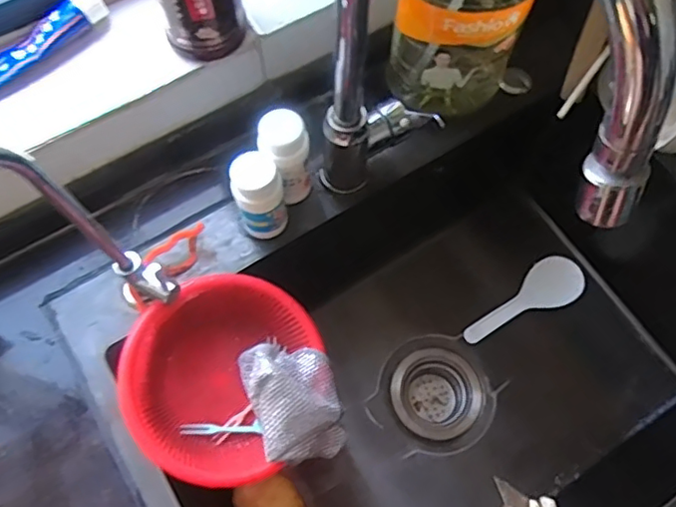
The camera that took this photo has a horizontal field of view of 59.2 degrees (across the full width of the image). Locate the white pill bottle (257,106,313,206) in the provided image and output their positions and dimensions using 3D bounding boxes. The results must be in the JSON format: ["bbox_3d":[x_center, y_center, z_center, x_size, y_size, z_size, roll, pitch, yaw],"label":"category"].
[{"bbox_3d":[-0.046,-0.083,0.528,0.041,0.084,0.044,0,68,-1],"label":"white pill bottle"}]

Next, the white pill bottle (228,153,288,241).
[{"bbox_3d":[-0.067,-0.047,0.521,0.041,0.084,0.044,0,68,-1],"label":"white pill bottle"}]

